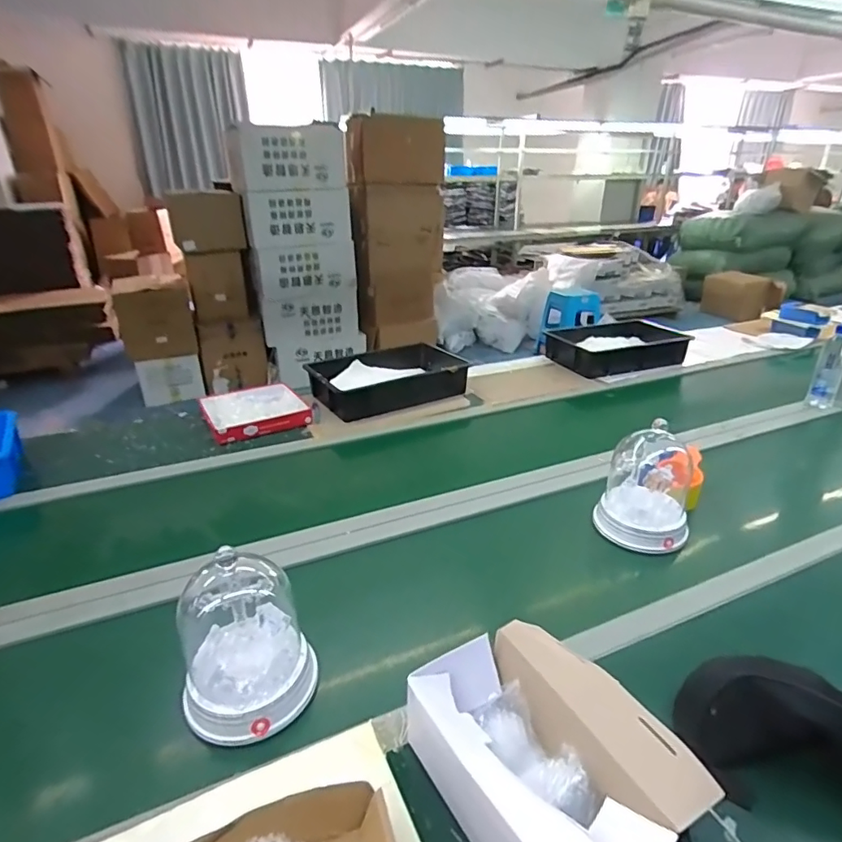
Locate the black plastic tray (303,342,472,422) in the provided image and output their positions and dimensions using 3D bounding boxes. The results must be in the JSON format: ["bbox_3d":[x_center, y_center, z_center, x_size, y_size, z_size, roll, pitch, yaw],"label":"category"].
[{"bbox_3d":[-0.089,-0.131,1.543,0.479,0.103,0.313,-12,28,-23],"label":"black plastic tray"}]

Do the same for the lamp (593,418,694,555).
[{"bbox_3d":[0.397,0.095,0.890,0.149,0.194,0.165,12,29,24],"label":"lamp"}]

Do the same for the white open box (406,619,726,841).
[{"bbox_3d":[0.119,0.333,0.500,0.189,0.106,0.233,-15,30,-28],"label":"white open box"}]

